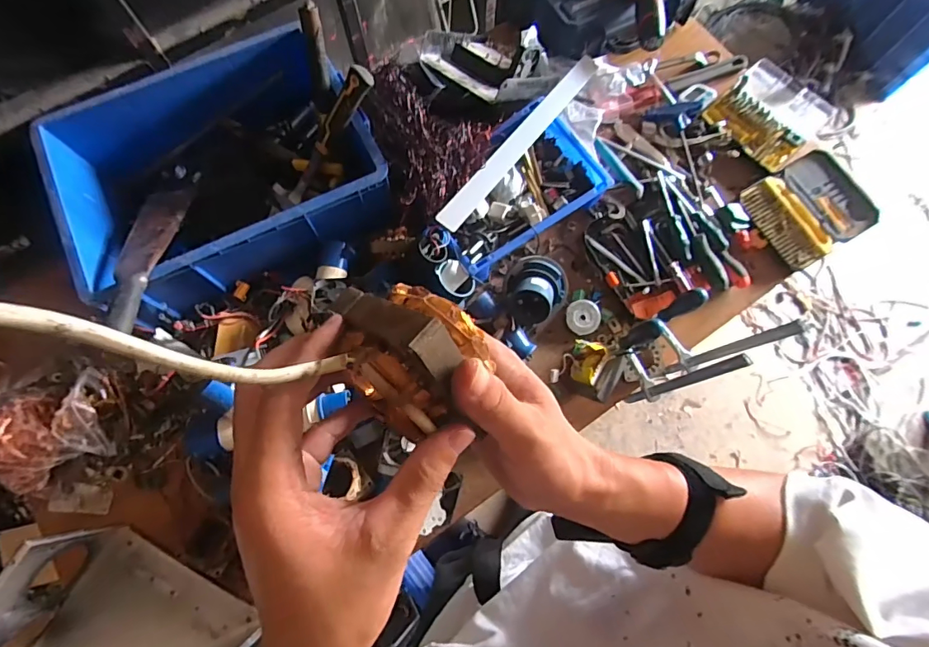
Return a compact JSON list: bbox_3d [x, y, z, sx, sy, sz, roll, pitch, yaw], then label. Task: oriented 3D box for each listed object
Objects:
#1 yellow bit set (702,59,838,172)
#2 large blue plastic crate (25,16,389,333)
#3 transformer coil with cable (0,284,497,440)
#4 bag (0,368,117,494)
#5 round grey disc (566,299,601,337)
[{"bbox_3d":[0.645,-0.445,0.967,0.197,0.032,0.237,43,77,12],"label":"yellow bit set"},{"bbox_3d":[-0.407,-0.254,0.806,0.477,0.154,0.389,-29,75,-9],"label":"large blue plastic crate"},{"bbox_3d":[-0.069,0.012,0.173,0.175,0.044,0.063,4,70,-33],"label":"transformer coil with cable"},{"bbox_3d":[-0.648,0.165,0.730,0.176,0.062,0.148,-28,75,-9],"label":"bag"},{"bbox_3d":[0.218,-0.011,0.851,0.063,0.013,0.063,1,97,10],"label":"round grey disc"}]

